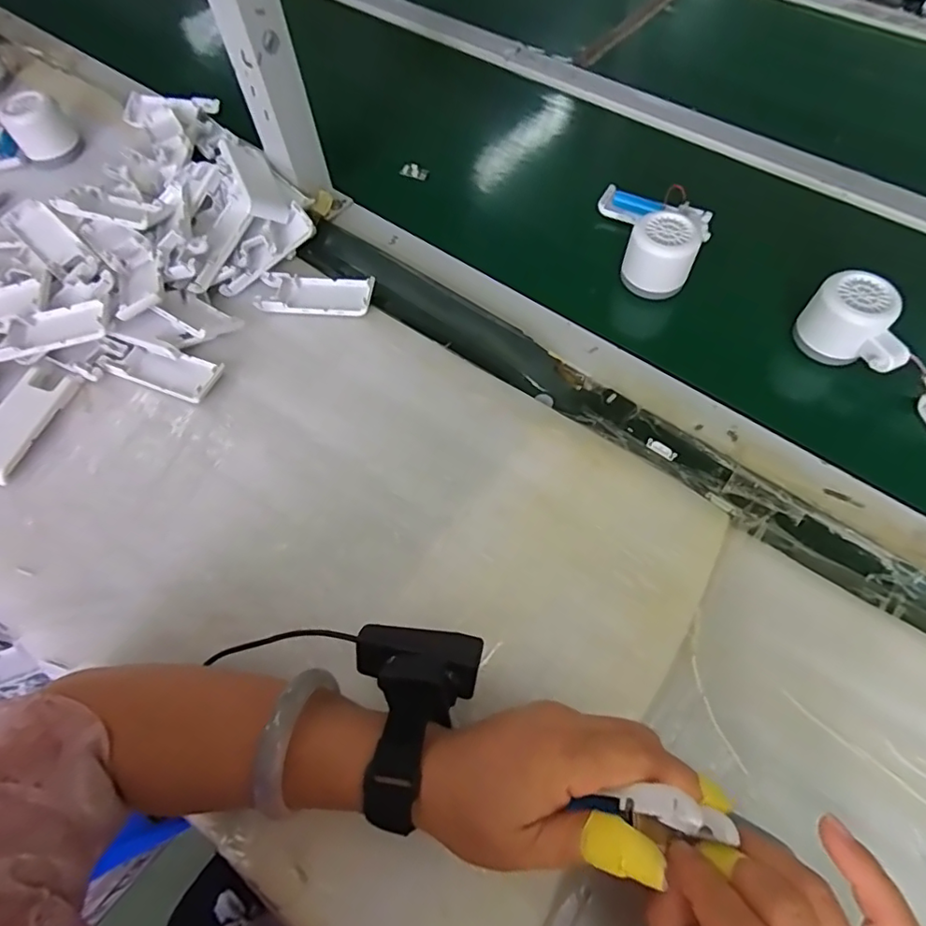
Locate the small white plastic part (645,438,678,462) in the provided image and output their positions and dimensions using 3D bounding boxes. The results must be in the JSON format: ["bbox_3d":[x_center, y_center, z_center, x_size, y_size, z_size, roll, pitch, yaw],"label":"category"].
[{"bbox_3d":[0.154,-0.011,0.423,0.023,0.004,0.010,33,68,19],"label":"small white plastic part"}]

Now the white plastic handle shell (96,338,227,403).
[{"bbox_3d":[-0.256,-0.079,0.463,0.104,0.019,0.039,15,63,11],"label":"white plastic handle shell"}]

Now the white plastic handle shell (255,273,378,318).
[{"bbox_3d":[-0.134,-0.152,0.498,0.105,0.013,0.045,1,62,3],"label":"white plastic handle shell"}]

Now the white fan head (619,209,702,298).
[{"bbox_3d":[0.176,-0.187,0.487,0.060,0.050,0.052,25,65,15],"label":"white fan head"}]

